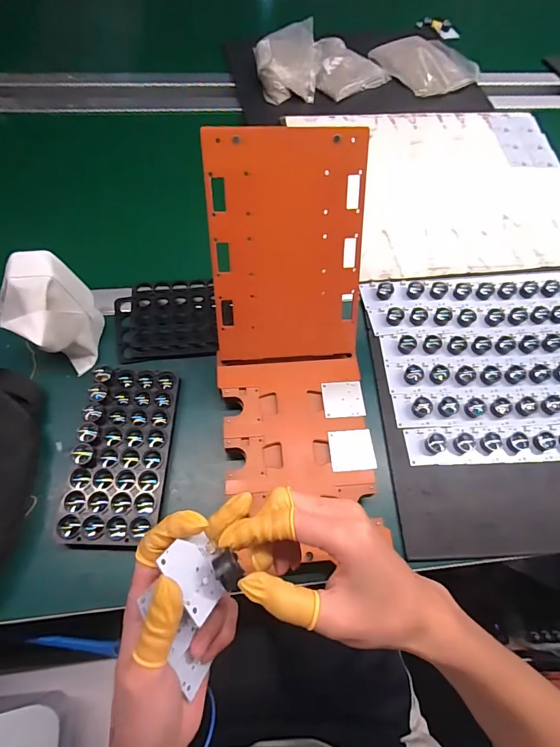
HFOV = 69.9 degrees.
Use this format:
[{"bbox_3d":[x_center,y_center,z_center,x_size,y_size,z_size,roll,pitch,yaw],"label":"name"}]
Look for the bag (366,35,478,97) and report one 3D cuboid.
[{"bbox_3d":[0.295,-0.633,0.813,0.175,0.024,0.180,-23,68,-14],"label":"bag"}]

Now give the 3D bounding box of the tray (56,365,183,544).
[{"bbox_3d":[-0.172,0.084,0.441,0.097,0.028,0.192,6,64,-1],"label":"tray"}]

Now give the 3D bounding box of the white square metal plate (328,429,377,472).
[{"bbox_3d":[0.080,0.084,0.442,0.048,0.004,0.044,-3,64,-5],"label":"white square metal plate"}]

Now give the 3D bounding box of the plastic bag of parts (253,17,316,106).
[{"bbox_3d":[0.009,-0.595,0.765,0.112,0.047,0.173,0,64,-4],"label":"plastic bag of parts"}]

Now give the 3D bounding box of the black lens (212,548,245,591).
[{"bbox_3d":[-0.031,0.119,0.243,0.015,0.007,0.022,-25,68,-15],"label":"black lens"}]

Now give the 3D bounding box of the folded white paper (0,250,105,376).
[{"bbox_3d":[-0.259,-0.068,0.462,0.074,0.117,0.099,14,64,3],"label":"folded white paper"}]

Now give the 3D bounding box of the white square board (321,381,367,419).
[{"bbox_3d":[0.074,0.030,0.466,0.048,0.004,0.044,-3,64,-5],"label":"white square board"}]

